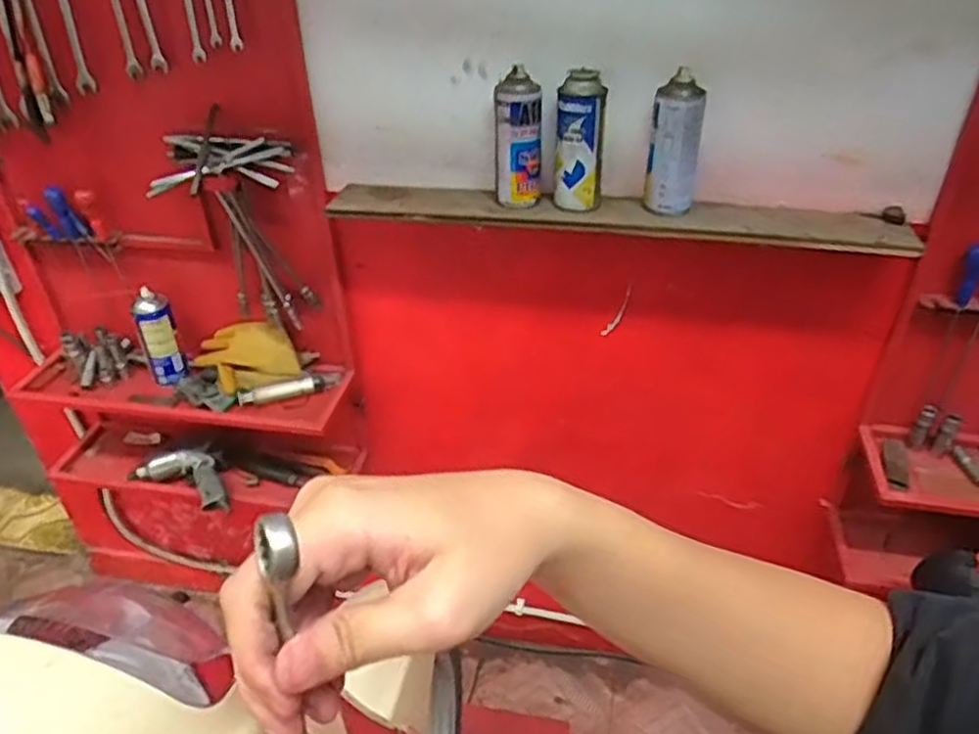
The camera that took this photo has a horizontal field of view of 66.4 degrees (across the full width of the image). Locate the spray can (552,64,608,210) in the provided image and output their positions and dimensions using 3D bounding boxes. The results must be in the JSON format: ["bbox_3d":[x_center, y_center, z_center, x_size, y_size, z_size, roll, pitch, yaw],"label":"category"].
[{"bbox_3d":[0.121,-0.299,1.004,0.061,0.177,0.055,3,36,7],"label":"spray can"}]

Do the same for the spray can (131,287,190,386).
[{"bbox_3d":[-0.578,-0.052,1.312,0.064,0.155,0.064,-19,39,-21],"label":"spray can"}]

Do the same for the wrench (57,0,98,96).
[{"bbox_3d":[-0.592,-0.479,1.050,0.028,0.181,0.014,12,38,19],"label":"wrench"}]

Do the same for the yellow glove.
[{"bbox_3d":[-0.438,-0.014,1.306,0.207,0.112,0.075,8,37,14],"label":"yellow glove"}]

